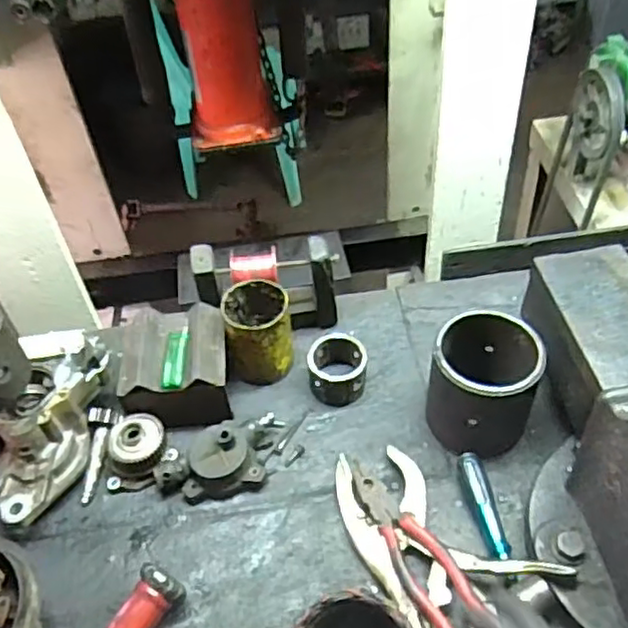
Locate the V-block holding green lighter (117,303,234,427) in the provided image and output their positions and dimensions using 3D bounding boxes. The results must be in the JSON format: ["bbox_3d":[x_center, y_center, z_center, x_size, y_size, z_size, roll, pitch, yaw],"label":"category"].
[{"bbox_3d":[-0.162,0.057,0.779,0.123,0.072,0.129,-6,47,1],"label":"V-block holding green lighter"}]

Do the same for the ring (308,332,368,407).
[{"bbox_3d":[0.029,0.063,0.794,0.071,0.052,0.074,-2,47,5],"label":"ring"}]

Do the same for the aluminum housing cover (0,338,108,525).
[{"bbox_3d":[-0.298,0.121,0.726,0.088,0.079,0.205,12,69,17],"label":"aluminum housing cover"}]

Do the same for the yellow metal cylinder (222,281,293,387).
[{"bbox_3d":[-0.065,0.025,0.795,0.077,0.116,0.071,-10,47,-3],"label":"yellow metal cylinder"}]

